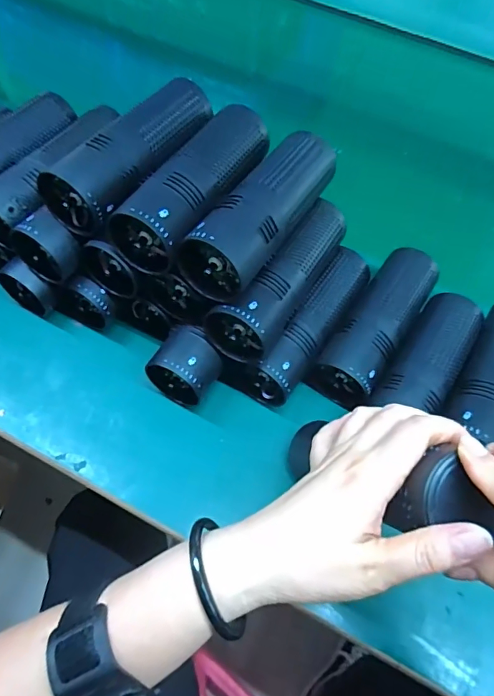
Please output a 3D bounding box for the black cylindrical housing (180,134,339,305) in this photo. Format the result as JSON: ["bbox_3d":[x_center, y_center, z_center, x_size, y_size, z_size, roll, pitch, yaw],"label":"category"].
[{"bbox_3d":[0.015,-0.110,0.365,0.053,0.044,0.168,29,62,12],"label":"black cylindrical housing"}]

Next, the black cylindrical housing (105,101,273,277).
[{"bbox_3d":[-0.034,-0.134,0.375,0.057,0.048,0.165,31,62,14],"label":"black cylindrical housing"}]

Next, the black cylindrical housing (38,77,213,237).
[{"bbox_3d":[-0.085,-0.160,0.387,0.059,0.049,0.167,32,63,14],"label":"black cylindrical housing"}]

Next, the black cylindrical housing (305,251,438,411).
[{"bbox_3d":[0.119,-0.026,0.429,0.059,0.049,0.174,31,62,14],"label":"black cylindrical housing"}]

